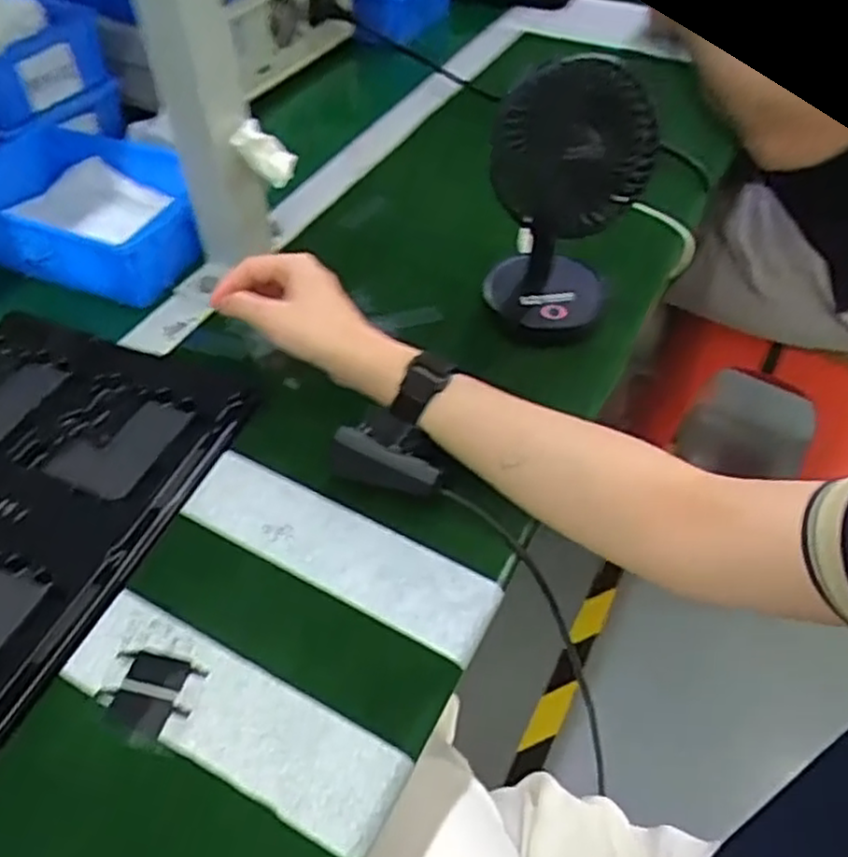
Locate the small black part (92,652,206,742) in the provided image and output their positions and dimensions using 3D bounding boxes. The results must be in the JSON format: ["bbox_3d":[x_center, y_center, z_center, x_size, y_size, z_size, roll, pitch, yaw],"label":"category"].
[{"bbox_3d":[-0.145,0.138,0.384,0.049,0.004,0.041,14,50,12],"label":"small black part"}]

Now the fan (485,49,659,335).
[{"bbox_3d":[0.105,-0.164,0.541,0.107,0.183,0.100,7,49,7],"label":"fan"}]

